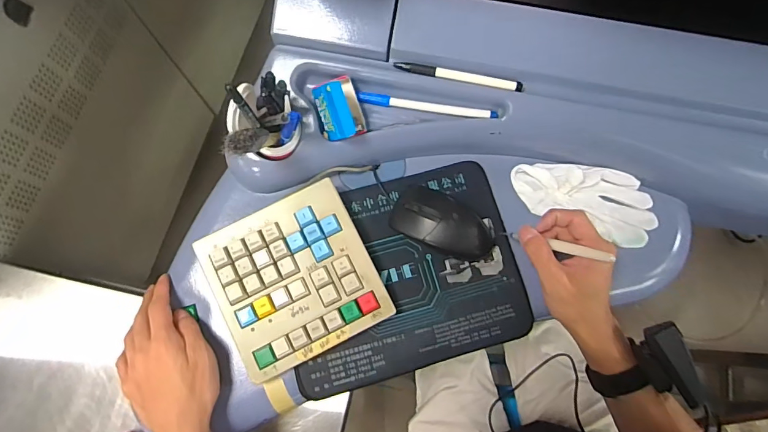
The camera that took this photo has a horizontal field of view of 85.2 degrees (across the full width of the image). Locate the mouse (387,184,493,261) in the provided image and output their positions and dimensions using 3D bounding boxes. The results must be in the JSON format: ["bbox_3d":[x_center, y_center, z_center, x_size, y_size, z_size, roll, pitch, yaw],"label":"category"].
[{"bbox_3d":[0.063,0.009,0.443,0.111,0.037,0.058,30,77,7],"label":"mouse"}]

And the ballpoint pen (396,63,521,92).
[{"bbox_3d":[0.076,-0.143,0.426,0.128,0.008,0.013,12,76,3],"label":"ballpoint pen"}]

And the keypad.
[{"bbox_3d":[-0.091,0.063,0.427,0.153,0.036,0.153,-26,77,-6],"label":"keypad"}]

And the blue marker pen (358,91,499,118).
[{"bbox_3d":[0.045,-0.114,0.437,0.144,0.009,0.012,10,76,3],"label":"blue marker pen"}]

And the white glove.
[{"bbox_3d":[0.221,-0.024,0.457,0.155,0.025,0.073,22,76,6],"label":"white glove"}]

